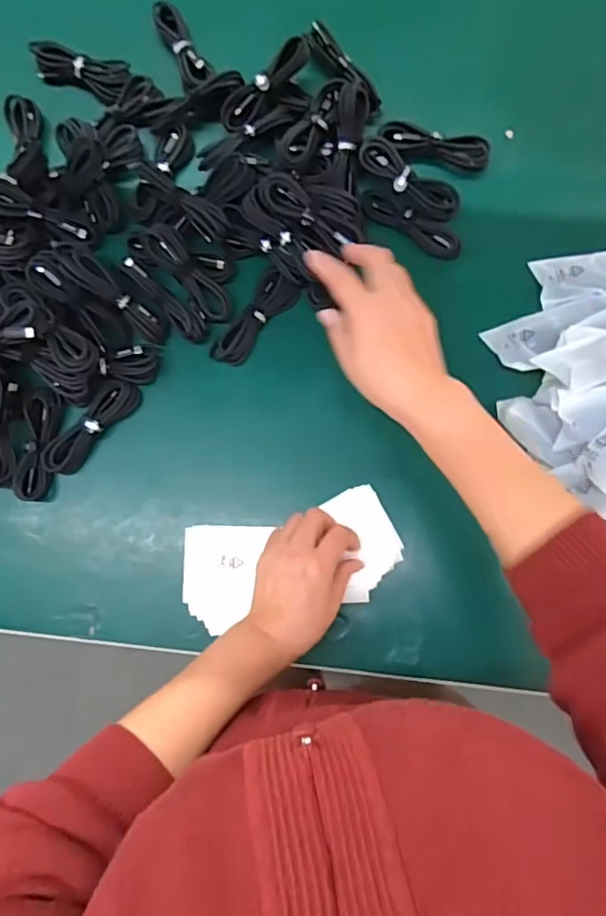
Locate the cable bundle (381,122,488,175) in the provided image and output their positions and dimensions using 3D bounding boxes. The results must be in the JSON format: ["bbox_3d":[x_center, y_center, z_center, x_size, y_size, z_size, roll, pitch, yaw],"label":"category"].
[{"bbox_3d":[0.135,-0.318,0.573,0.111,0.019,0.039,10,83,4],"label":"cable bundle"}]

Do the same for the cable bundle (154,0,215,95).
[{"bbox_3d":[-0.126,-0.437,0.596,0.035,0.017,0.113,-24,82,0],"label":"cable bundle"}]

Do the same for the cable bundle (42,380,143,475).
[{"bbox_3d":[-0.207,-0.031,0.550,0.032,0.026,0.111,40,86,7],"label":"cable bundle"}]

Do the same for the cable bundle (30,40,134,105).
[{"bbox_3d":[-0.239,-0.419,0.605,0.114,0.019,0.048,23,84,6],"label":"cable bundle"}]

